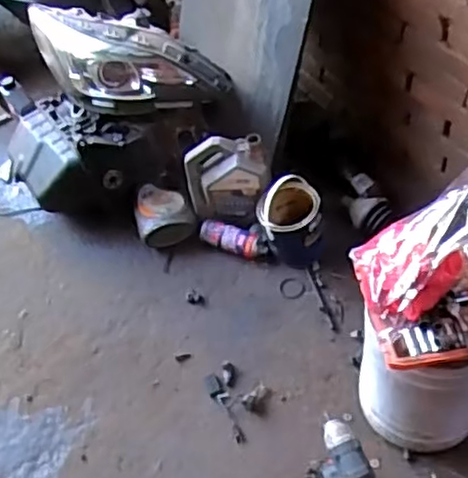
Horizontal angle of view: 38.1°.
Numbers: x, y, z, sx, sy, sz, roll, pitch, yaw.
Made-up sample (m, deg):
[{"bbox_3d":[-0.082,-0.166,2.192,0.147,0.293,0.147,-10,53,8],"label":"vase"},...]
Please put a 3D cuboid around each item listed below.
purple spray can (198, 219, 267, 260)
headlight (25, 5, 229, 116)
[{"bbox_3d":[0.005,0.003,1.748,0.189,0.053,0.055,16,55,17],"label":"purple spray can"},{"bbox_3d":[-0.289,-0.463,1.743,0.575,0.196,0.238,19,58,21],"label":"headlight"}]

